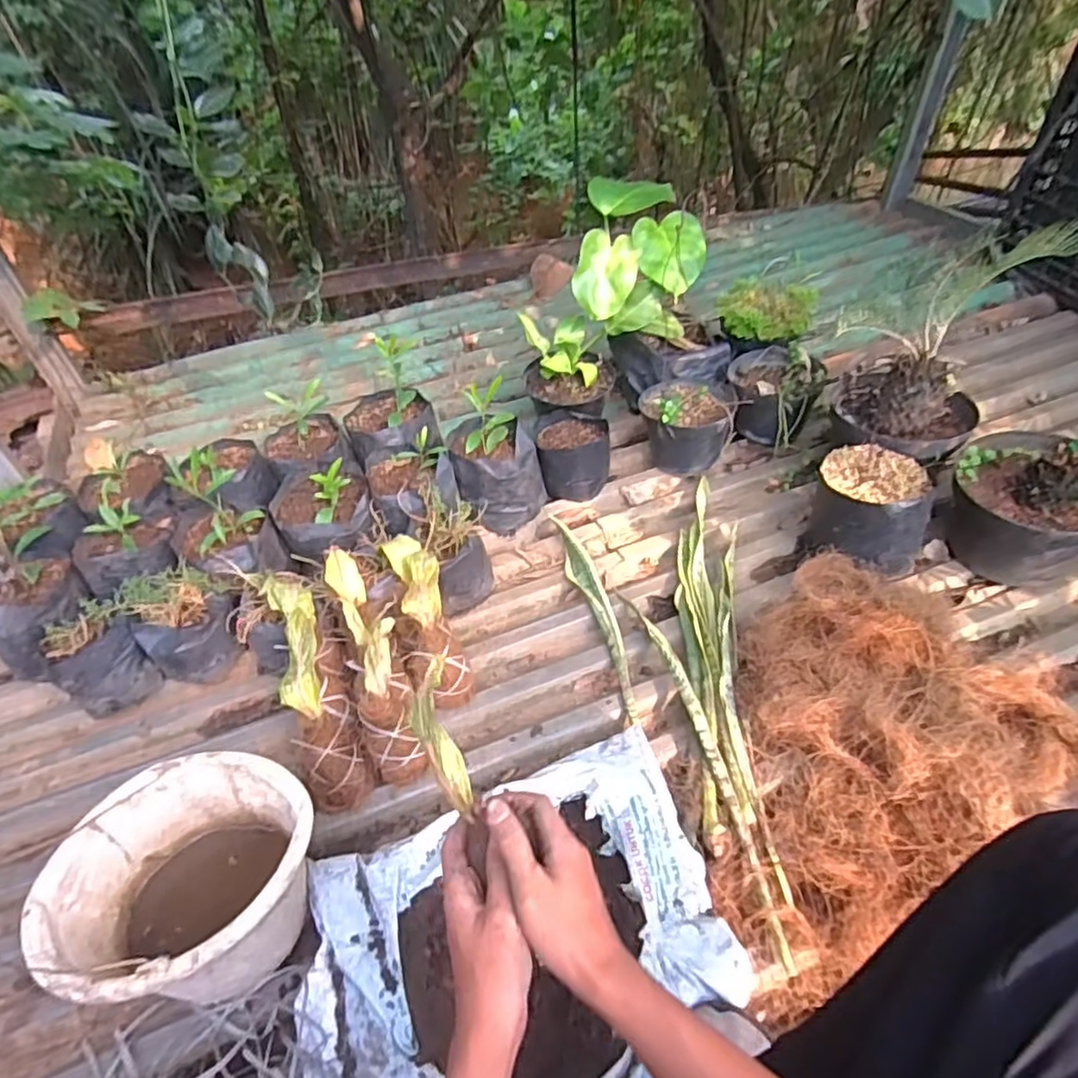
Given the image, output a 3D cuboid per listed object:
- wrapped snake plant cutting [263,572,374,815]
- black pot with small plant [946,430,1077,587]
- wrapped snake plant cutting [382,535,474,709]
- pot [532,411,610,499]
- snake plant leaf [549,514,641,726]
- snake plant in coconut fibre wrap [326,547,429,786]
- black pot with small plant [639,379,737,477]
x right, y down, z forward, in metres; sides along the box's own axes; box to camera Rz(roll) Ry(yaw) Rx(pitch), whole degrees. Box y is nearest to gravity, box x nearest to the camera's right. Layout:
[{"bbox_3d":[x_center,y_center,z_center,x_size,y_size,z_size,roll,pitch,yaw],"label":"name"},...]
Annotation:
[{"bbox_3d":[-0.296,0.181,0.856,0.075,0.100,0.328,-19,75,-12],"label":"wrapped snake plant cutting"},{"bbox_3d":[0.728,-0.050,0.976,0.200,0.191,0.204,-1,47,1],"label":"black pot with small plant"},{"bbox_3d":[-0.155,0.106,0.911,0.069,0.068,0.254,-17,80,-10],"label":"wrapped snake plant cutting"},{"bbox_3d":[0.065,-0.148,1.206,0.130,0.118,0.127,-1,47,1],"label":"pot"},{"bbox_3d":[0.091,0.102,1.002,0.041,0.032,0.377,-15,46,-8],"label":"snake plant leaf"},{"bbox_3d":[-0.217,0.147,0.860,0.070,0.080,0.327,-18,68,-11],"label":"snake plant in coconut fibre wrap"},{"bbox_3d":[0.270,-0.210,1.220,0.165,0.139,0.167,-1,47,1],"label":"black pot with small plant"}]

